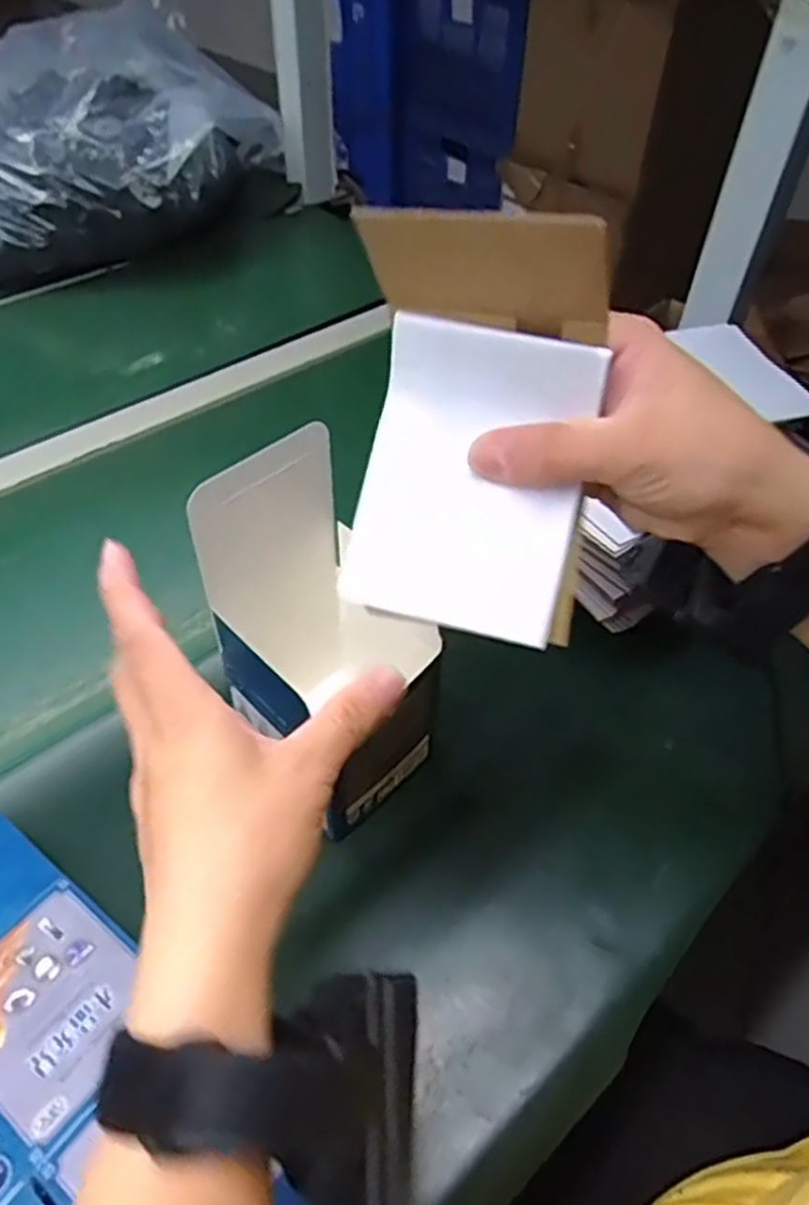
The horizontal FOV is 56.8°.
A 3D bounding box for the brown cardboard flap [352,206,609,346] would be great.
[{"bbox_3d":[0.024,-0.101,0.232,0.077,0.047,0.004,14,73,23],"label":"brown cardboard flap"}]

